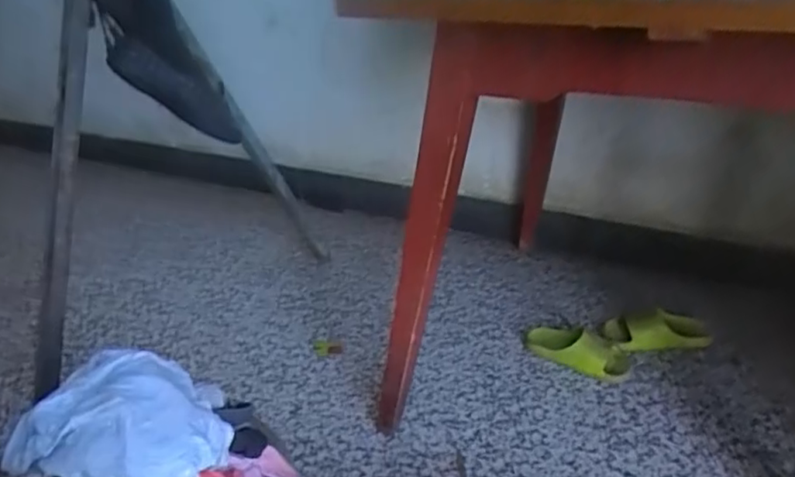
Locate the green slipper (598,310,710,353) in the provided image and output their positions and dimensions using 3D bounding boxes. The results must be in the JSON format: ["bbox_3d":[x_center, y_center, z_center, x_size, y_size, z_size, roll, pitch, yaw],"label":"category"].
[{"bbox_3d":[0.454,0.161,1.078,0.182,0.045,0.066,-2,27,1],"label":"green slipper"}]

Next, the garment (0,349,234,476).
[{"bbox_3d":[-0.256,0.178,0.606,0.174,0.076,0.166,-2,27,1],"label":"garment"}]

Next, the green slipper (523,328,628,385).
[{"bbox_3d":[0.305,0.184,1.054,0.178,0.055,0.079,18,34,35],"label":"green slipper"}]

